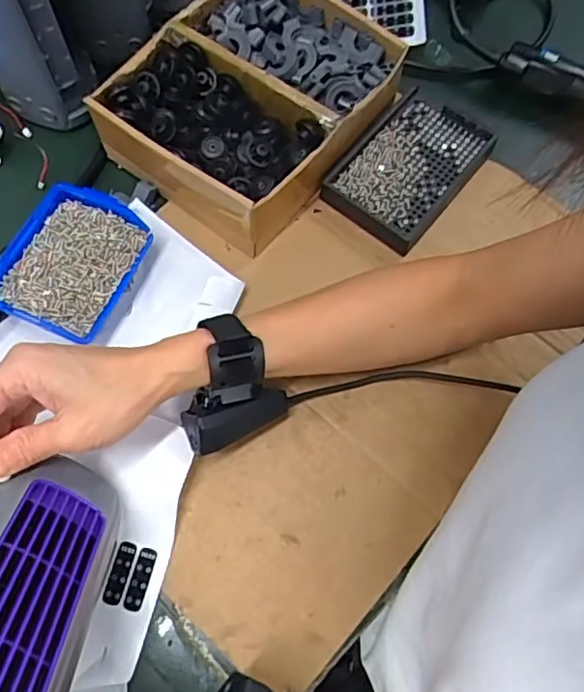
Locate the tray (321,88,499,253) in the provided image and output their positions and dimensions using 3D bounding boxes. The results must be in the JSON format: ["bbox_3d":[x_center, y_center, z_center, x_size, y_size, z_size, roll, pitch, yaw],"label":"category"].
[{"bbox_3d":[0.101,-0.154,0.525,0.091,0.023,0.143,38,73,12],"label":"tray"}]

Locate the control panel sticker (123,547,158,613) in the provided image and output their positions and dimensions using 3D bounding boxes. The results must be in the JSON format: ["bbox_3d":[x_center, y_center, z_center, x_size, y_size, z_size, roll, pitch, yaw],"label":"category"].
[{"bbox_3d":[-0.103,0.157,0.408,0.013,0.004,0.040,14,69,4],"label":"control panel sticker"}]

